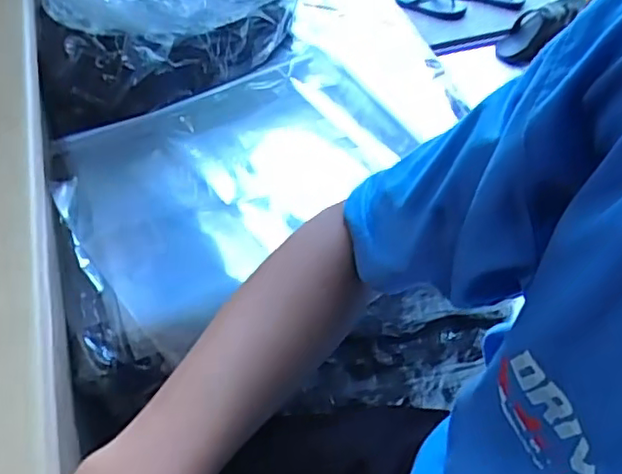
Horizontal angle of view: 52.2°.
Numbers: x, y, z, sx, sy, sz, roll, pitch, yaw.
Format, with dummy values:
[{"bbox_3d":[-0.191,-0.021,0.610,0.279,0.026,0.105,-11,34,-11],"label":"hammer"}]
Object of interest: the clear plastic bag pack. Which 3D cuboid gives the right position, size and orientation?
[{"bbox_3d":[-0.067,-0.070,0.681,0.374,0.044,0.271,-26,57,-22],"label":"clear plastic bag pack"}]

